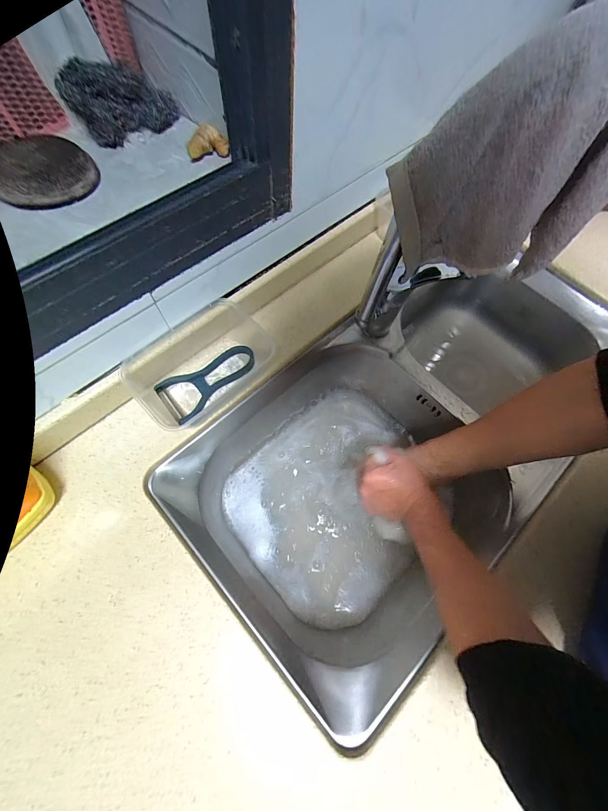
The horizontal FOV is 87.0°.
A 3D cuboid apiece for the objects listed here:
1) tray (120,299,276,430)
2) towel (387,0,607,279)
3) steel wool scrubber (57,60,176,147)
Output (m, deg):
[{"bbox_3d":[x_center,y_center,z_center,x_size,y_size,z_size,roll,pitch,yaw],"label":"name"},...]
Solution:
[{"bbox_3d":[-0.131,-0.051,0.419,0.181,0.055,0.102,-40,75,-16],"label":"tray"},{"bbox_3d":[0.176,-0.184,0.254,0.200,0.165,0.048,-8,69,-6],"label":"towel"},{"bbox_3d":[-0.213,-0.360,0.374,0.118,0.065,0.051,-22,71,-11],"label":"steel wool scrubber"}]

